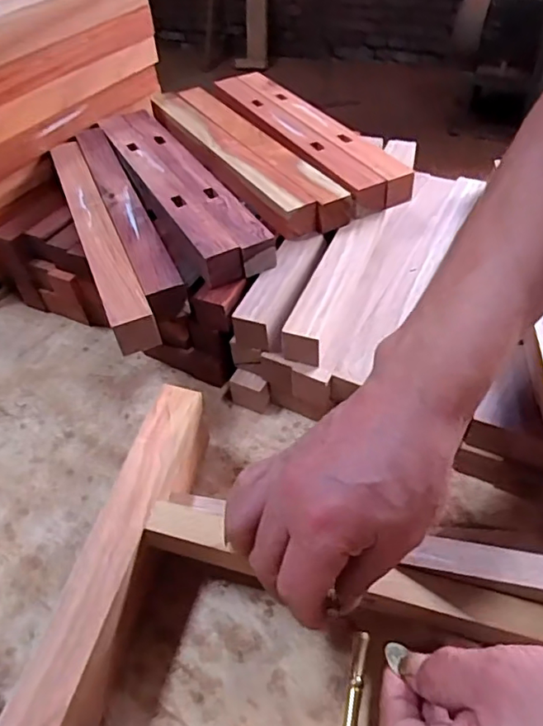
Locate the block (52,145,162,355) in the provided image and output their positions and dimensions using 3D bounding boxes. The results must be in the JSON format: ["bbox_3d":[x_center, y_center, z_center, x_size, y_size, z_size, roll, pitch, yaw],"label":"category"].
[{"bbox_3d":[-0.161,-0.126,0.496,0.032,0.030,0.323,-20,48,-14],"label":"block"}]

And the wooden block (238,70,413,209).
[{"bbox_3d":[0.049,-0.257,0.596,0.033,0.028,0.307,-23,49,-16],"label":"wooden block"}]

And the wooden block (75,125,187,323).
[{"bbox_3d":[-0.139,-0.150,0.513,0.031,0.026,0.321,-20,48,-14],"label":"wooden block"}]

